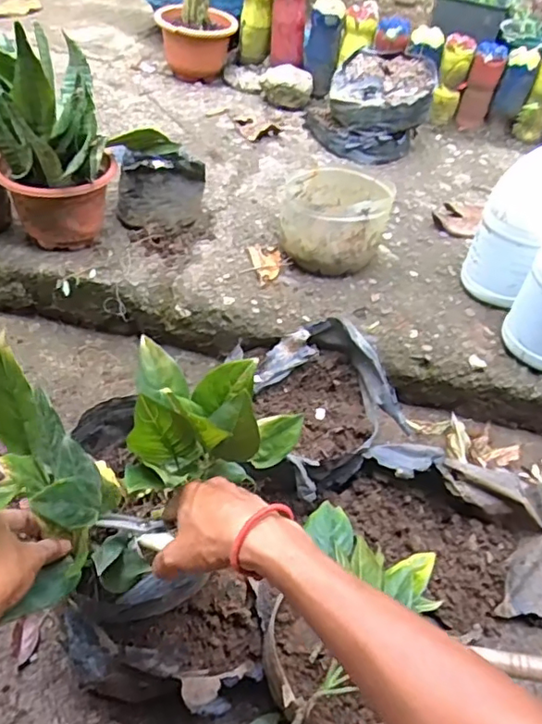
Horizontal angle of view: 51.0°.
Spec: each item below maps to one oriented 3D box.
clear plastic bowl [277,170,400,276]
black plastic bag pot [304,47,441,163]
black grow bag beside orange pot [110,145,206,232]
[{"bbox_3d":[0.123,-0.270,1.111,0.187,0.156,0.199,4,46,-4],"label":"clear plastic bowl"},{"bbox_3d":[0.259,-0.683,1.494,0.304,0.195,0.282,12,46,4],"label":"black plastic bag pot"},{"bbox_3d":[-0.215,-0.338,1.111,0.172,0.155,0.124,-3,47,-10],"label":"black grow bag beside orange pot"}]

